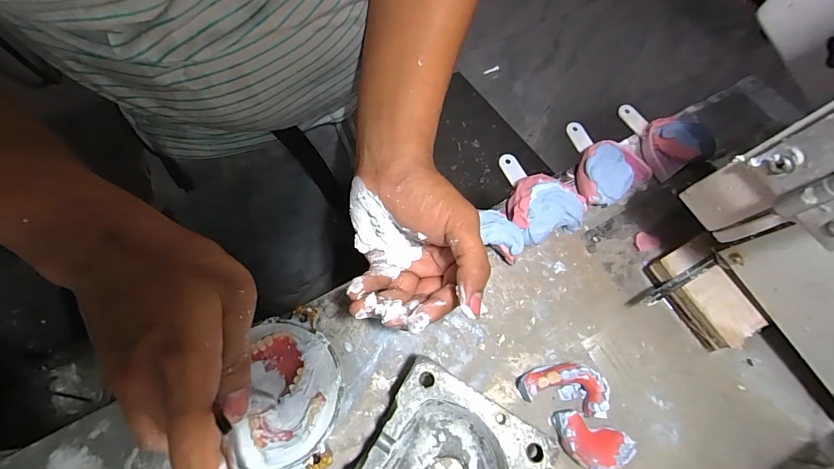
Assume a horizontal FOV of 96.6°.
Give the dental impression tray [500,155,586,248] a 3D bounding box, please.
[{"bbox_3d":[0.115,-0.044,0.367,0.072,0.030,0.099,-18,69,-9],"label":"dental impression tray"}]

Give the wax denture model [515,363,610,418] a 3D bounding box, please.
[{"bbox_3d":[0.118,0.123,0.302,0.067,0.019,0.035,12,68,4],"label":"wax denture model"}]

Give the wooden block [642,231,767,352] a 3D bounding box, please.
[{"bbox_3d":[0.255,0.053,0.331,0.050,0.034,0.087,-24,70,-11],"label":"wooden block"}]

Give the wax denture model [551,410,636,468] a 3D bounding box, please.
[{"bbox_3d":[0.135,0.162,0.288,0.058,0.013,0.034,21,69,7],"label":"wax denture model"}]

